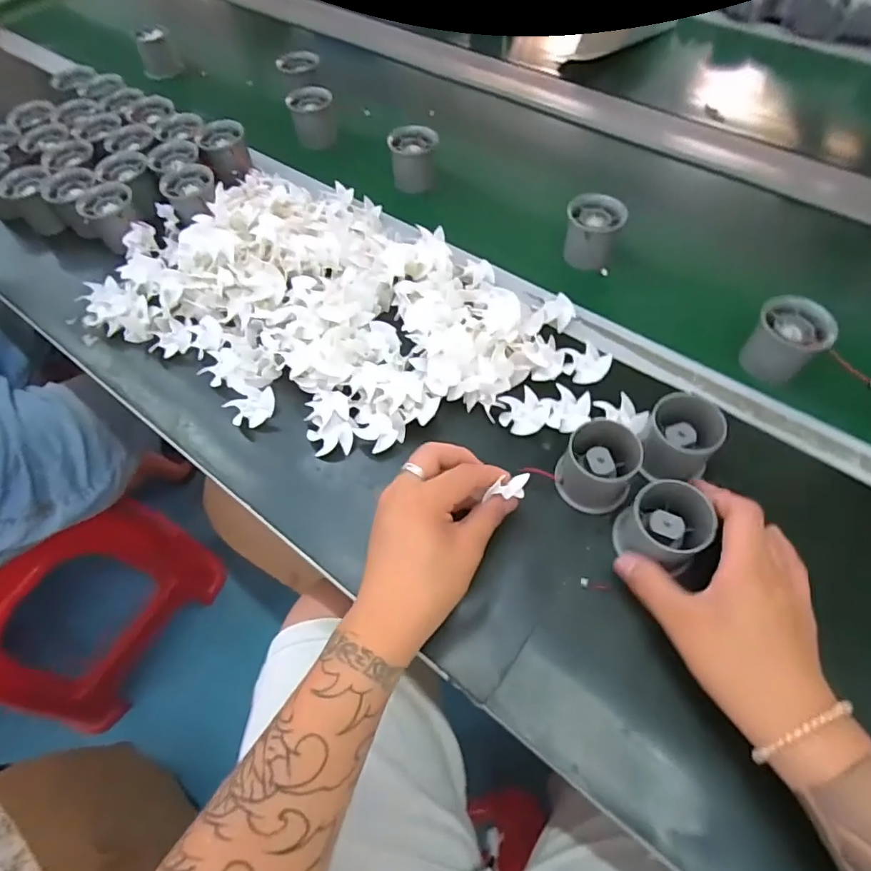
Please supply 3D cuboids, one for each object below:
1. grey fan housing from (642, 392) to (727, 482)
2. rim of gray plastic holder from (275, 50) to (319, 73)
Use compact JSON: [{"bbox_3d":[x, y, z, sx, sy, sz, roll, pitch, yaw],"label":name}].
[{"bbox_3d":[0.183,0.004,0.394,0.051,0.044,0.061,29,64,20],"label":"grey fan housing"},{"bbox_3d":[-0.185,-0.501,0.701,0.056,0.007,0.047,-15,58,-6],"label":"rim of gray plastic holder"}]

